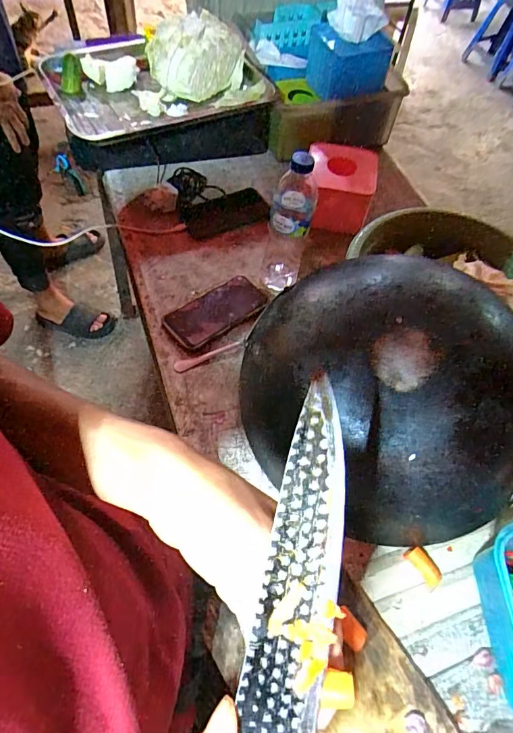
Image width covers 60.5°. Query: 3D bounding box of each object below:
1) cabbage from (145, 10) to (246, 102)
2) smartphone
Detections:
[{"bbox_3d":[-0.116,-0.578,0.811,0.149,0.098,0.130,32,62,14],"label":"cabbage"},{"bbox_3d":[-0.060,-0.091,0.694,0.163,0.013,0.073,-35,68,-22],"label":"smartphone"}]

